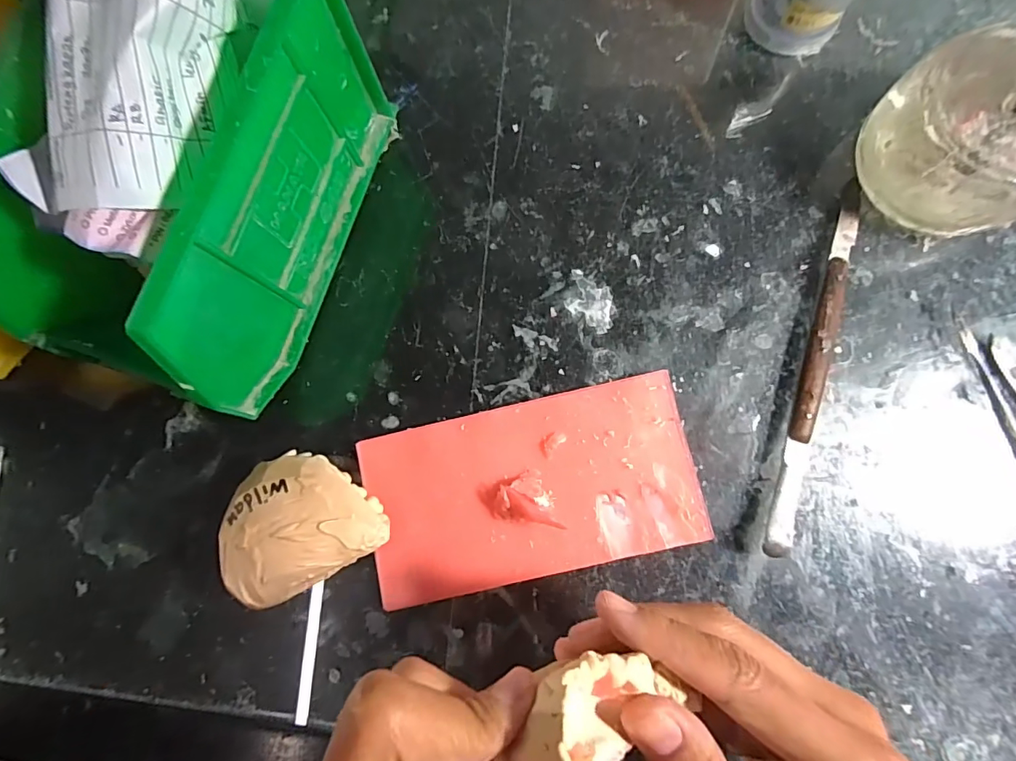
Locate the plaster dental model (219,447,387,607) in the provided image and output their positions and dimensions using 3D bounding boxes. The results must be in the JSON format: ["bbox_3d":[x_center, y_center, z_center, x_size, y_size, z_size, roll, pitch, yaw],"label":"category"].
[{"bbox_3d":[-0.091,0.061,0.209,0.061,0.033,0.054,-30,80,0],"label":"plaster dental model"}]

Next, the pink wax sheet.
[{"bbox_3d":[0.009,0.048,0.213,0.143,0.009,0.075,-13,81,2],"label":"pink wax sheet"}]

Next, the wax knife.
[{"bbox_3d":[0.137,-0.009,0.213,0.012,0.010,0.170,16,83,7],"label":"wax knife"}]

